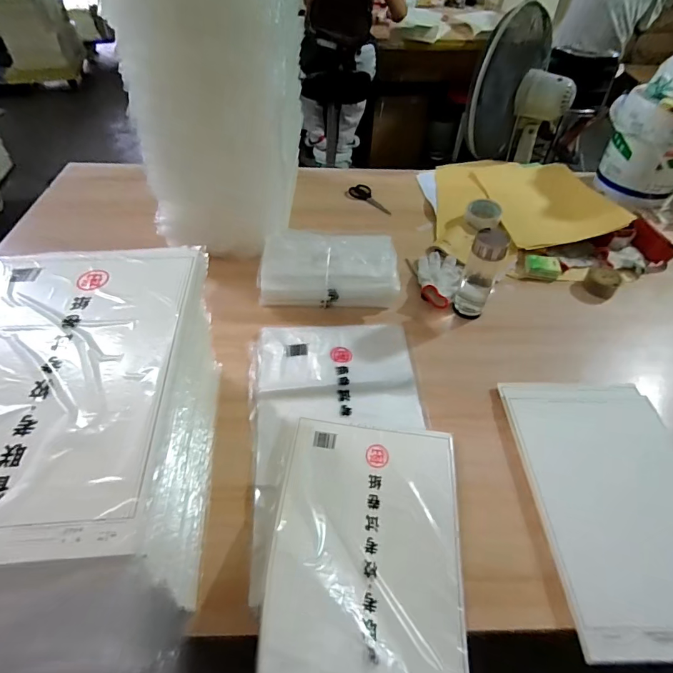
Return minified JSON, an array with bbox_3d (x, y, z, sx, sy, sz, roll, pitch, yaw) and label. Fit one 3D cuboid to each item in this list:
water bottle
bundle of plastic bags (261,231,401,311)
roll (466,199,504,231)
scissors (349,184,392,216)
[{"bbox_3d":[0.295,-0.124,0.843,0.065,0.202,0.060,25,53,20],"label":"water bottle"},{"bbox_3d":[-0.016,-0.154,0.906,0.295,0.105,0.172,1,48,0],"label":"bundle of plastic bags"},{"bbox_3d":[0.392,-0.324,1.090,0.093,0.036,0.105,16,50,11],"label":"roll"},{"bbox_3d":[0.102,-0.398,1.192,0.056,0.013,0.160,-27,55,-23],"label":"scissors"}]

